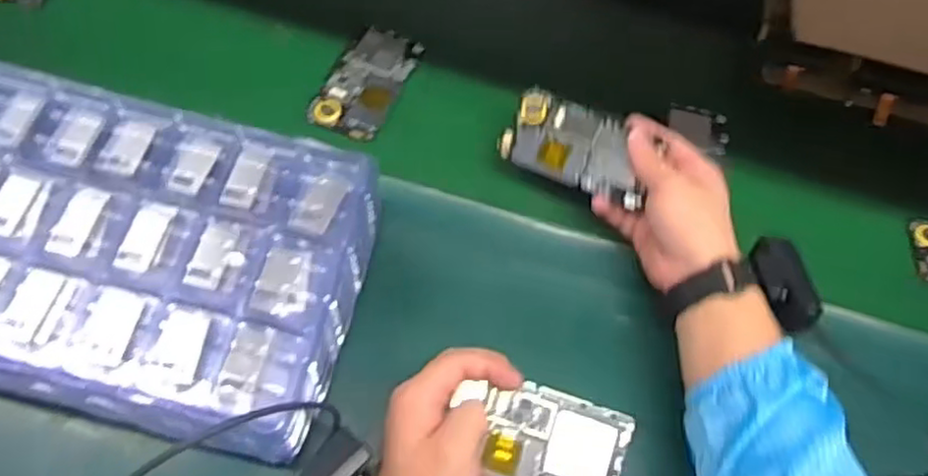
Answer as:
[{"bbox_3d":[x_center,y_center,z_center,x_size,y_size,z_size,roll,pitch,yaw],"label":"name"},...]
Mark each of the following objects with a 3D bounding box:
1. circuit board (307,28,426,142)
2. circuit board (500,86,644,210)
[{"bbox_3d":[-0.089,-0.144,0.636,0.064,0.016,0.118,20,63,13],"label":"circuit board"},{"bbox_3d":[0.093,-0.078,0.567,0.116,0.010,0.070,19,80,14],"label":"circuit board"}]

